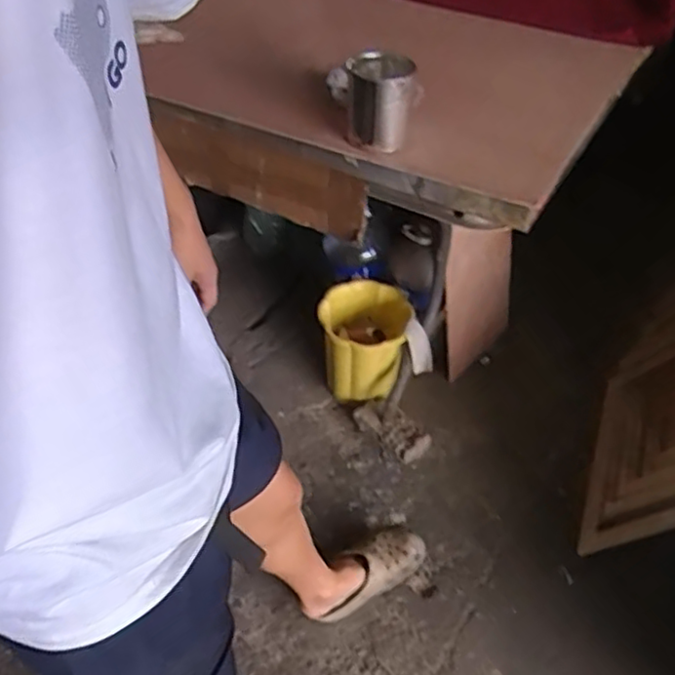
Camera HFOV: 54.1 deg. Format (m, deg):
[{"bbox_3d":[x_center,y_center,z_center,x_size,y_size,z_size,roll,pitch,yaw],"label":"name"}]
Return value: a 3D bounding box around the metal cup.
[{"bbox_3d":[0.061,-0.353,0.983,0.091,0.107,0.093,0,44,0],"label":"metal cup"}]

